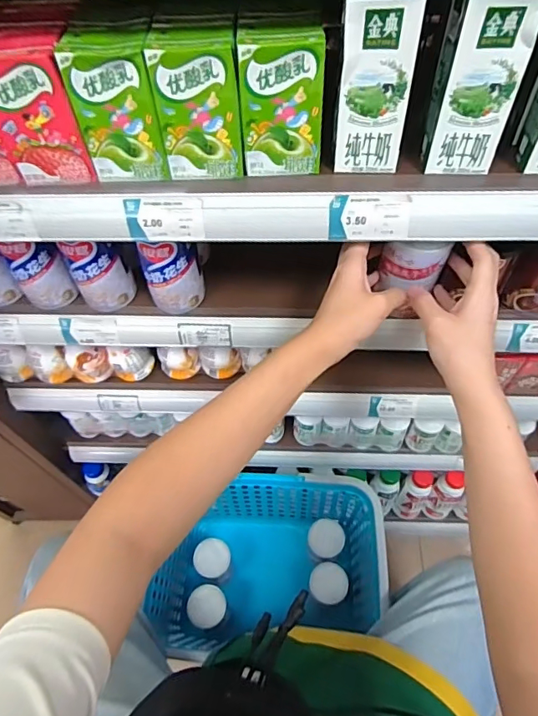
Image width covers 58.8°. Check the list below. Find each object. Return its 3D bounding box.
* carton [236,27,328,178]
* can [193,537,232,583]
[{"bbox_3d":[0.011,-0.207,0.393,0.064,0.107,0.034,0,57,2],"label":"carton"},{"bbox_3d":[-0.099,0.387,0.899,0.061,0.140,0.062,-1,57,2],"label":"can"}]

